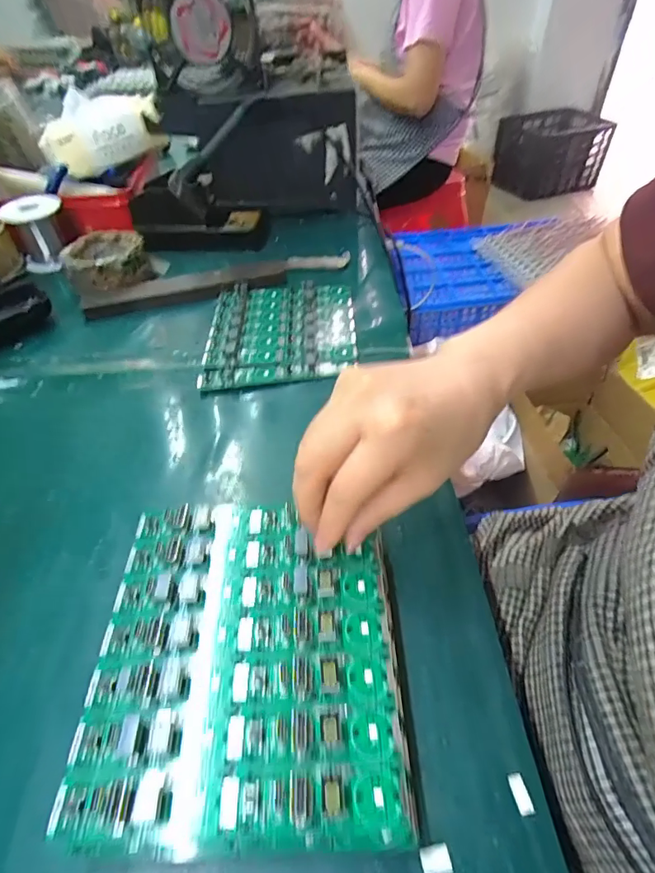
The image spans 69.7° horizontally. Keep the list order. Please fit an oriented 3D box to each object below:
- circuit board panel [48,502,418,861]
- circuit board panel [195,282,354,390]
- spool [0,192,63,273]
[{"bbox_3d":[-0.039,0.098,0.226,0.139,0.008,0.153,-3,47,-1],"label":"circuit board panel"},{"bbox_3d":[-0.042,-0.101,0.445,0.137,0.010,0.153,-2,48,-2],"label":"circuit board panel"},{"bbox_3d":[-0.330,-0.235,0.542,0.063,0.066,0.050,-22,50,-19],"label":"spool"}]

